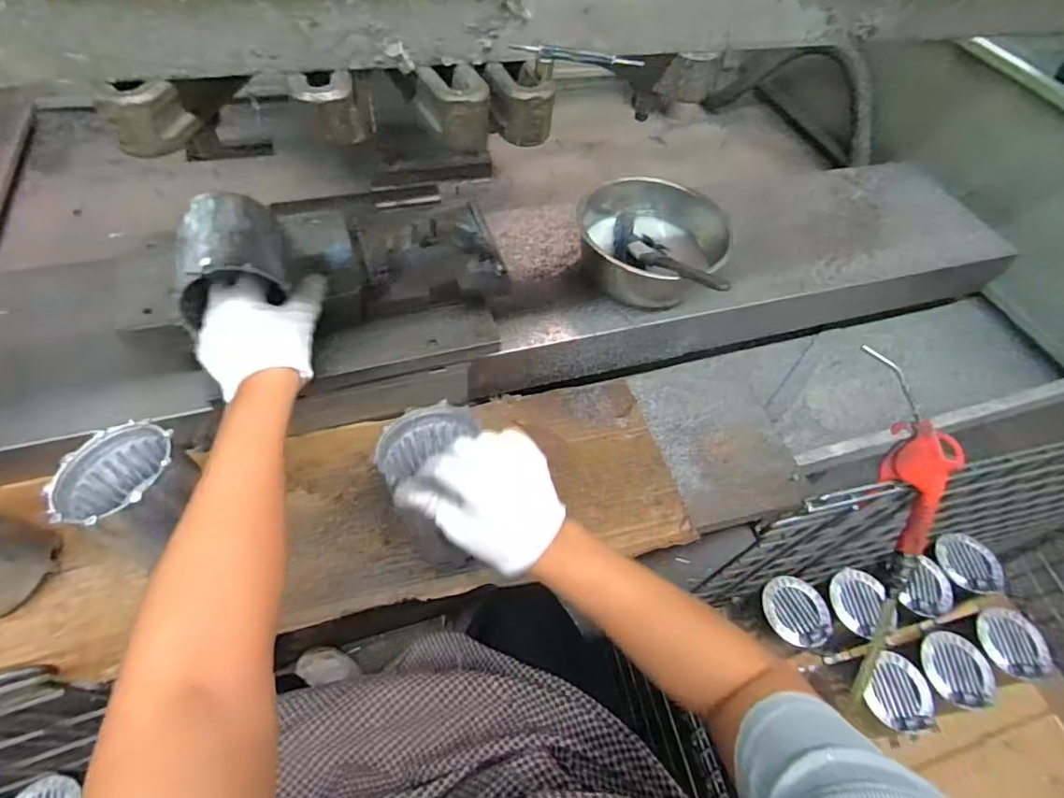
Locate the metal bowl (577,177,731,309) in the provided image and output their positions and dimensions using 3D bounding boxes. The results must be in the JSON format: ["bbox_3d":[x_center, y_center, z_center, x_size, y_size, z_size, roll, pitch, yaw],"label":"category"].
[{"bbox_3d":[0.141,-0.202,0.696,0.186,0.081,0.186,2,54,-3],"label":"metal bowl"}]

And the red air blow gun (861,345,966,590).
[{"bbox_3d":[0.386,0.083,0.542,0.055,0.058,0.201,-10,101,-11],"label":"red air blow gun"}]

